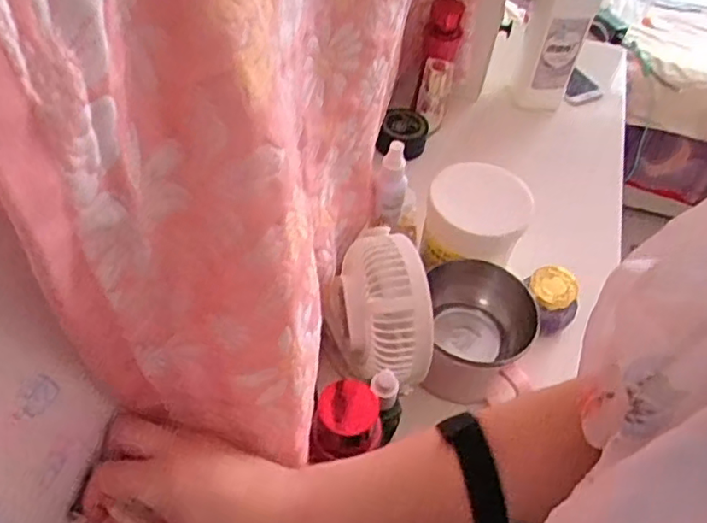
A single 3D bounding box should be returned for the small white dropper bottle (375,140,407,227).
[{"bbox_3d":[0.044,-0.092,0.735,0.039,0.102,0.039,18,51,10],"label":"small white dropper bottle"}]

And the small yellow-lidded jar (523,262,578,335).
[{"bbox_3d":[0.240,0.043,0.754,0.063,0.048,0.061,3,50,-3],"label":"small yellow-lidded jar"}]

